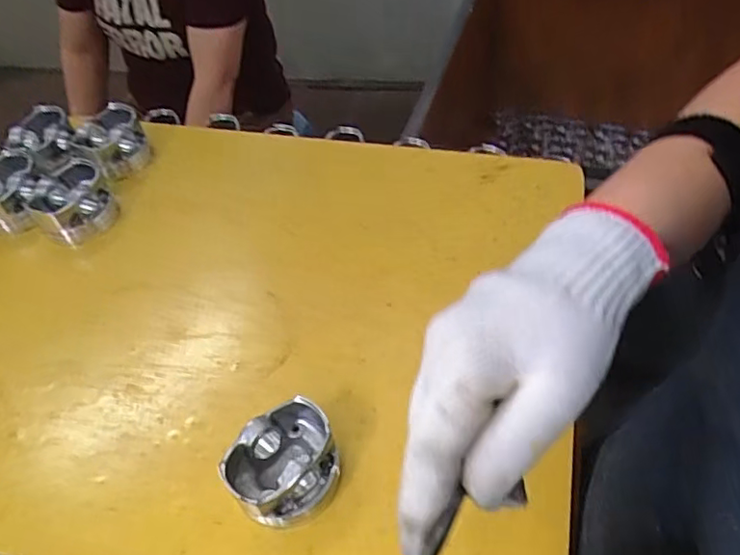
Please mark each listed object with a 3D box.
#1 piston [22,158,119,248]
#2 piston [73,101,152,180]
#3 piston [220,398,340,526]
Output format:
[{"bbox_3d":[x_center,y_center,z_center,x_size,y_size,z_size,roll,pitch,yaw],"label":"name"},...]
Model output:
[{"bbox_3d":[-0.326,-0.081,0.639,0.080,0.054,0.080,-3,52,4],"label":"piston"},{"bbox_3d":[-0.305,-0.158,0.695,0.077,0.053,0.068,-28,54,-15],"label":"piston"},{"bbox_3d":[-0.063,0.138,0.430,0.079,0.047,0.066,-30,55,-17],"label":"piston"}]

